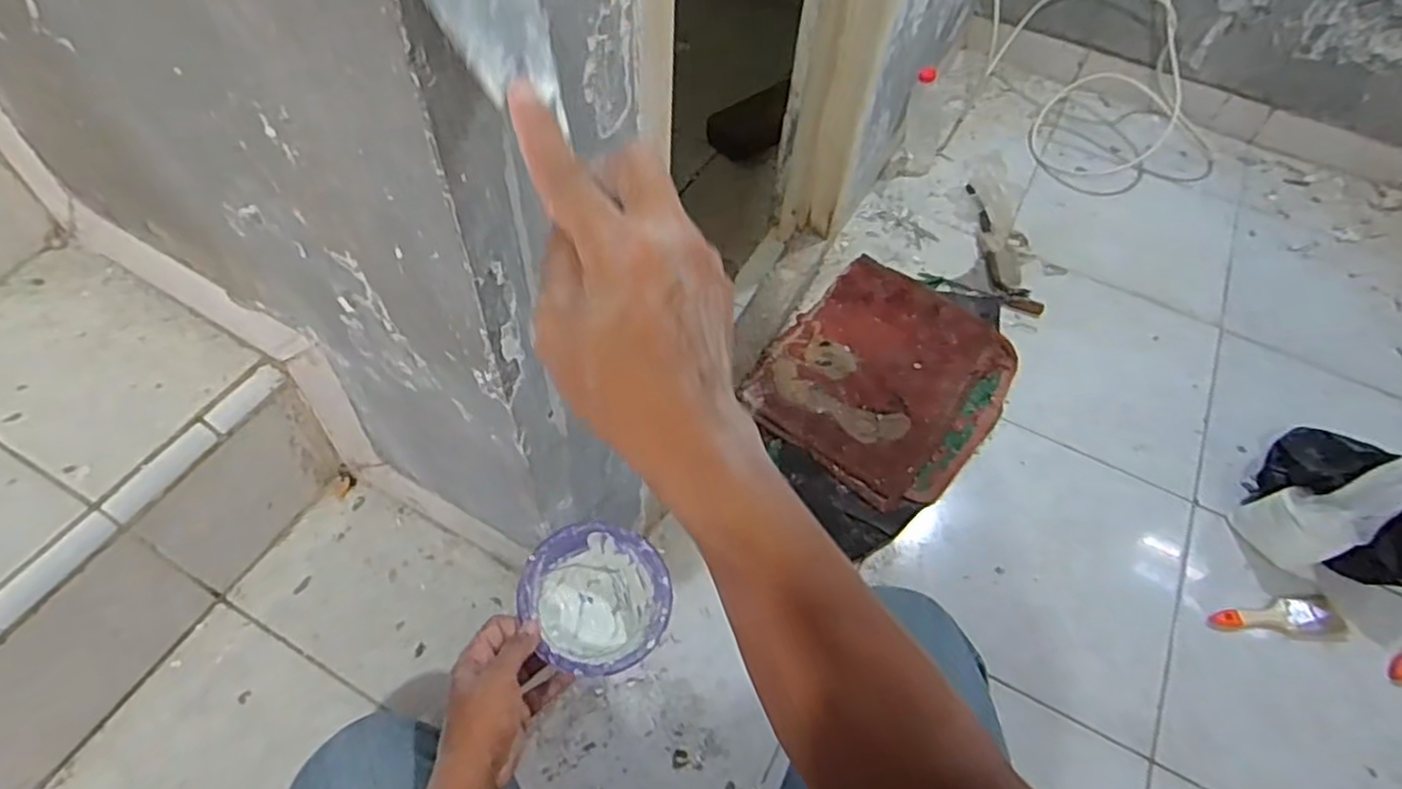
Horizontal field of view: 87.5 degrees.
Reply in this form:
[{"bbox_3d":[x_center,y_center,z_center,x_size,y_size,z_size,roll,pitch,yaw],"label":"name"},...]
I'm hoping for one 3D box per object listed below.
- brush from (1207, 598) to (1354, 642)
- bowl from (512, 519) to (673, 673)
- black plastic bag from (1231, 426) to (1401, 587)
[{"bbox_3d":[0.768,0.295,0.973,0.177,0.021,0.055,4,55,-2],"label":"brush"},{"bbox_3d":[-0.096,0.190,0.644,0.119,0.065,0.112,2,55,-3],"label":"bowl"},{"bbox_3d":[0.883,0.139,0.995,0.203,0.193,0.239,-16,58,-15],"label":"black plastic bag"}]

